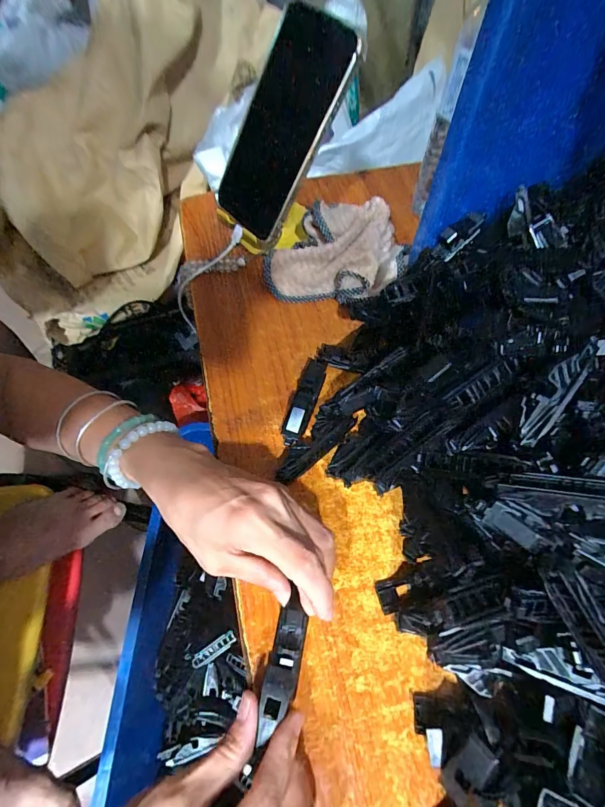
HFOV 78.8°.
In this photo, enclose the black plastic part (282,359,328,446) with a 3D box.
[{"bbox_3d":[0.001,-0.004,0.313,0.021,0.012,0.084,15,64,7],"label":"black plastic part"}]

